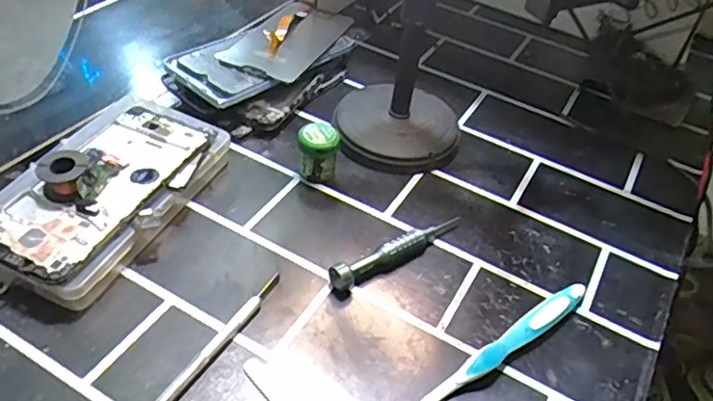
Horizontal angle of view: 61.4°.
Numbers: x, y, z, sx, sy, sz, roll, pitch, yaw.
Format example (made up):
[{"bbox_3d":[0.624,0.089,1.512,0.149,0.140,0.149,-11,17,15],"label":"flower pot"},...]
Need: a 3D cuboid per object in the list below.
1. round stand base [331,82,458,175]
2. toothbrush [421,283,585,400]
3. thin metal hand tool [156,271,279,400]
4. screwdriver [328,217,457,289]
[{"bbox_3d":[0.036,-0.061,0.504,0.104,0.030,0.089,2,43,-6],"label":"round stand base"},{"bbox_3d":[0.078,0.094,0.354,0.183,0.017,0.014,-26,52,-30],"label":"toothbrush"},{"bbox_3d":[-0.085,0.088,0.343,0.010,0.008,0.138,25,46,18],"label":"thin metal hand tool"},{"bbox_3d":[0.031,0.033,0.415,0.113,0.019,0.019,-26,52,-30],"label":"screwdriver"}]

